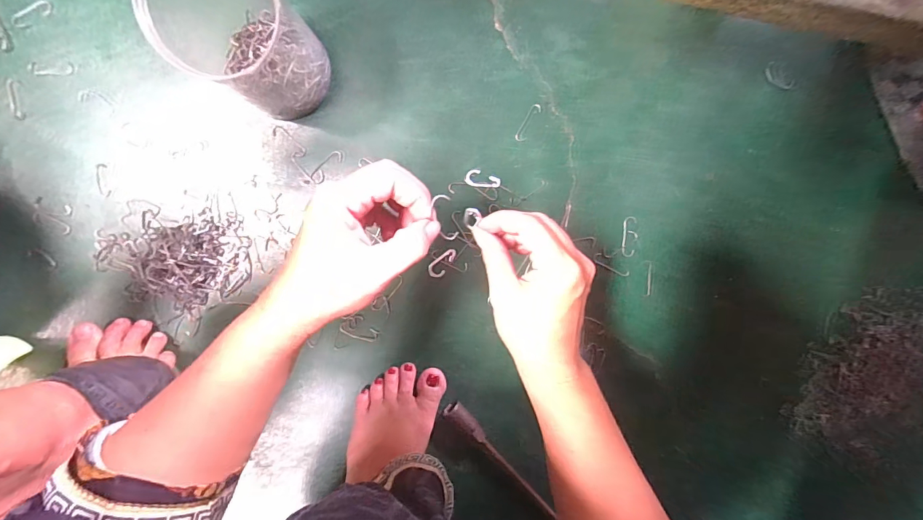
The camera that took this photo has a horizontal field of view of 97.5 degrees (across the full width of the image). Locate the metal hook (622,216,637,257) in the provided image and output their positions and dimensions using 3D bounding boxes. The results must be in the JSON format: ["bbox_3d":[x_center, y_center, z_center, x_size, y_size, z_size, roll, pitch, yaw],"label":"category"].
[{"bbox_3d":[0.181,-0.025,0.436,0.014,0.004,0.043,1,92,1],"label":"metal hook"}]

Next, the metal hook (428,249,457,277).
[{"bbox_3d":[-0.021,0.002,0.438,0.019,0.004,0.036,35,92,-1],"label":"metal hook"}]

